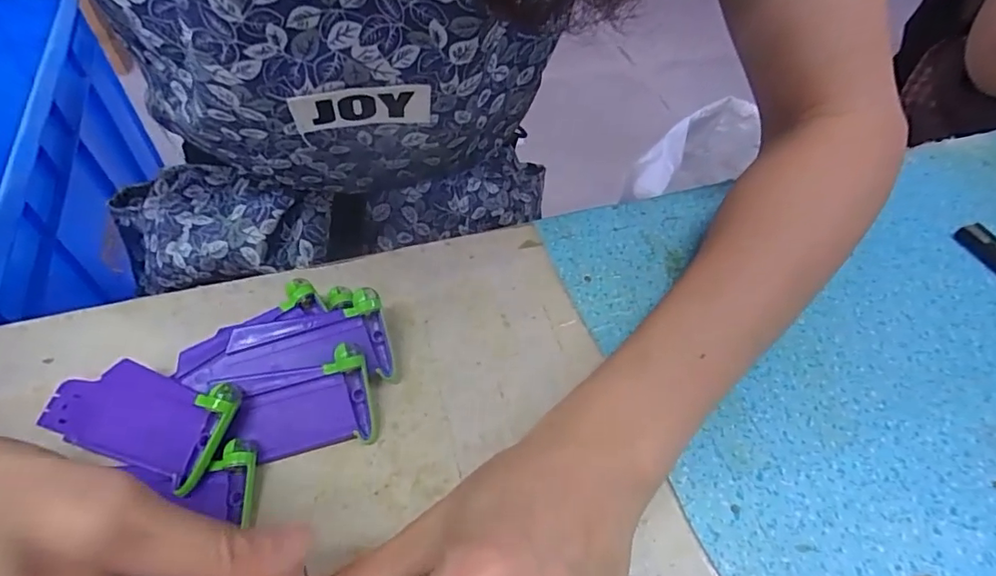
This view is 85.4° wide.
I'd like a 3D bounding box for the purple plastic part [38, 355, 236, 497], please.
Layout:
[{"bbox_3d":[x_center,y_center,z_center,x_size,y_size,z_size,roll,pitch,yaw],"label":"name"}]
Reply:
[{"bbox_3d":[-0.155,0.054,0.232,0.090,0.013,0.039,13,69,16],"label":"purple plastic part"}]

